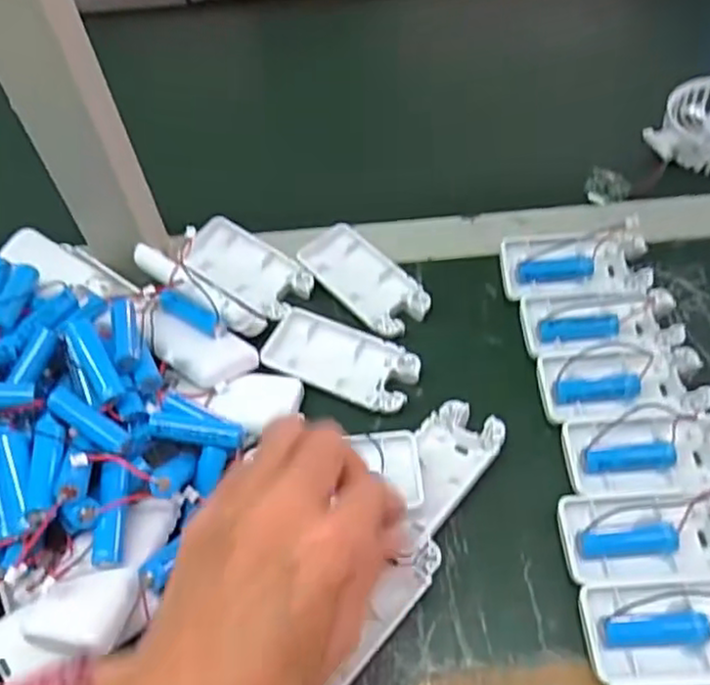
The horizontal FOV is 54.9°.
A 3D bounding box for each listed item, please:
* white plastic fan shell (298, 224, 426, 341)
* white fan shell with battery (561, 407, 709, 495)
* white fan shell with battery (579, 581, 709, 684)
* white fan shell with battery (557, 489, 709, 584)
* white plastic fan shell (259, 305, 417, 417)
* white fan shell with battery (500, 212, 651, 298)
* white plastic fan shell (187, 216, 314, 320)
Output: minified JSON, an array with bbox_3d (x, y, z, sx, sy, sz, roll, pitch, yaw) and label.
[{"bbox_3d":[0.005,-0.042,0.467,0.047,0.011,0.097,-37,60,-20],"label":"white plastic fan shell"},{"bbox_3d":[0.167,0.057,0.376,0.093,0.030,0.044,-5,54,1],"label":"white fan shell with battery"},{"bbox_3d":[0.158,0.136,0.324,0.093,0.017,0.044,-4,54,2],"label":"white fan shell with battery"},{"bbox_3d":[0.155,0.098,0.352,0.092,0.014,0.046,-4,54,2],"label":"white fan shell with battery"},{"bbox_3d":[-0.008,0.009,0.431,0.096,0.009,0.049,20,59,18],"label":"white plastic fan shell"},{"bbox_3d":[0.147,-0.054,0.454,0.095,0.023,0.049,-5,54,1],"label":"white fan shell with battery"},{"bbox_3d":[-0.076,-0.052,0.476,0.096,0.014,0.046,30,62,23],"label":"white plastic fan shell"}]

